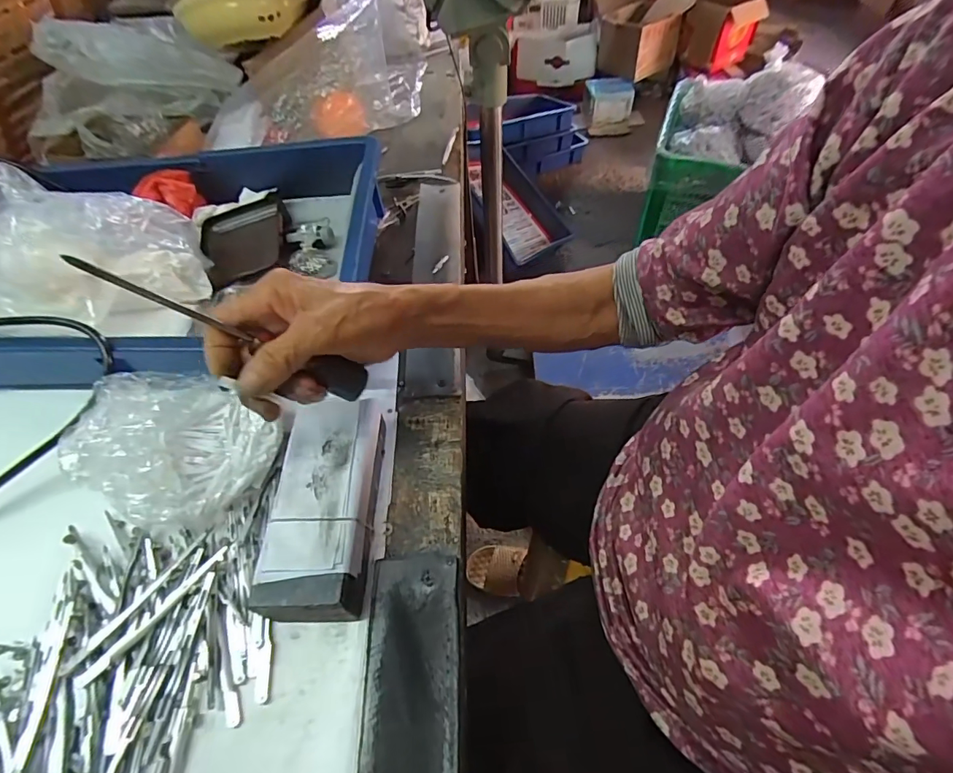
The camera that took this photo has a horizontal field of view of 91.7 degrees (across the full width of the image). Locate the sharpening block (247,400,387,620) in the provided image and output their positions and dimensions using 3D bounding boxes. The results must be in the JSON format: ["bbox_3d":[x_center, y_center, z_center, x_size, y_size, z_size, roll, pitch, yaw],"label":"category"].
[{"bbox_3d":[-0.106,0.083,0.335,0.067,0.047,0.154,-2,55,2],"label":"sharpening block"}]

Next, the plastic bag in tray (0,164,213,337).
[{"bbox_3d":[-0.379,-0.113,0.428,0.208,0.112,0.118,-9,56,-3],"label":"plastic bag in tray"}]

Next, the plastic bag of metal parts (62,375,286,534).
[{"bbox_3d":[-0.227,0.043,0.354,0.121,0.076,0.124,32,63,23],"label":"plastic bag of metal parts"}]

